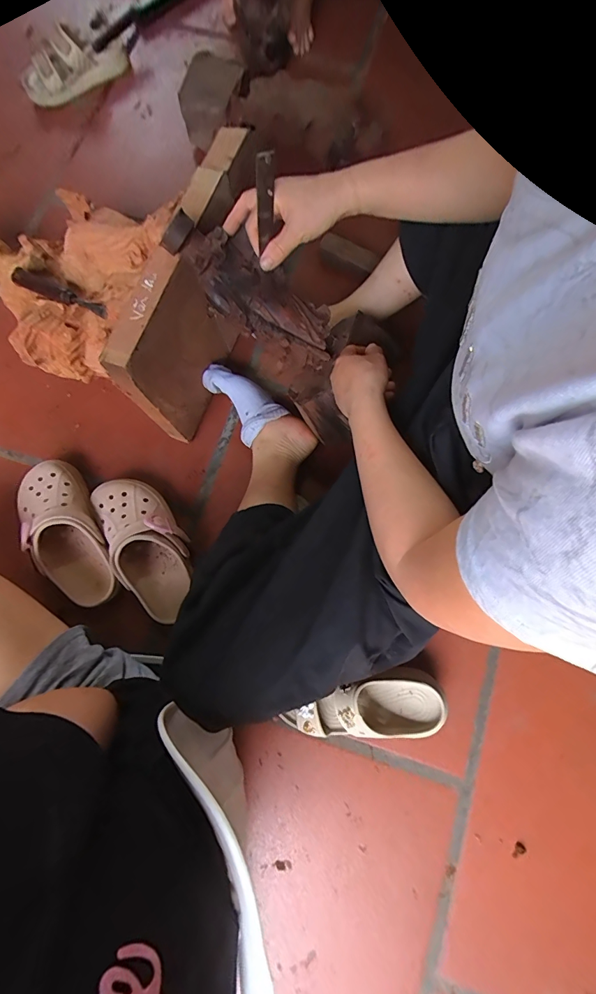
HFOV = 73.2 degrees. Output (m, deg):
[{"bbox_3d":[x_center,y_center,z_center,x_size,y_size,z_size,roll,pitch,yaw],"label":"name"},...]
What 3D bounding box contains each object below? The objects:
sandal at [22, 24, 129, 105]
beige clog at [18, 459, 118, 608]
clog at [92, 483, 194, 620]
[{"bbox_3d":[-0.470,-0.911,0.837,0.104,0.081,0.228,42,81,8],"label":"sandal"},{"bbox_3d":[-0.360,0.053,0.618,0.102,0.083,0.241,-30,79,-6],"label":"beige clog"},{"bbox_3d":[-0.232,0.073,0.618,0.107,0.089,0.238,-25,79,-5],"label":"clog"}]

